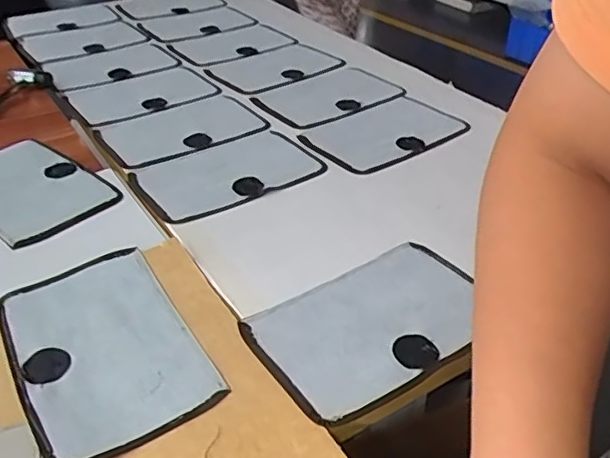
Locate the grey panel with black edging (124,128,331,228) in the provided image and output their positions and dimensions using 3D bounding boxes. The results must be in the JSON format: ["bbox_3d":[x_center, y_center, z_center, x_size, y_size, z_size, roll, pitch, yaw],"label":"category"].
[{"bbox_3d":[-0.102,-0.077,0.764,0.221,0.010,0.151,-23,42,-27],"label":"grey panel with black edging"}]

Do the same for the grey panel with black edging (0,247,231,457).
[{"bbox_3d":[-0.178,0.098,0.520,0.140,0.009,0.223,-21,41,-26],"label":"grey panel with black edging"}]

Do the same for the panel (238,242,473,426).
[{"bbox_3d":[0.064,0.082,0.539,0.216,0.007,0.134,-24,42,-28],"label":"panel"}]

